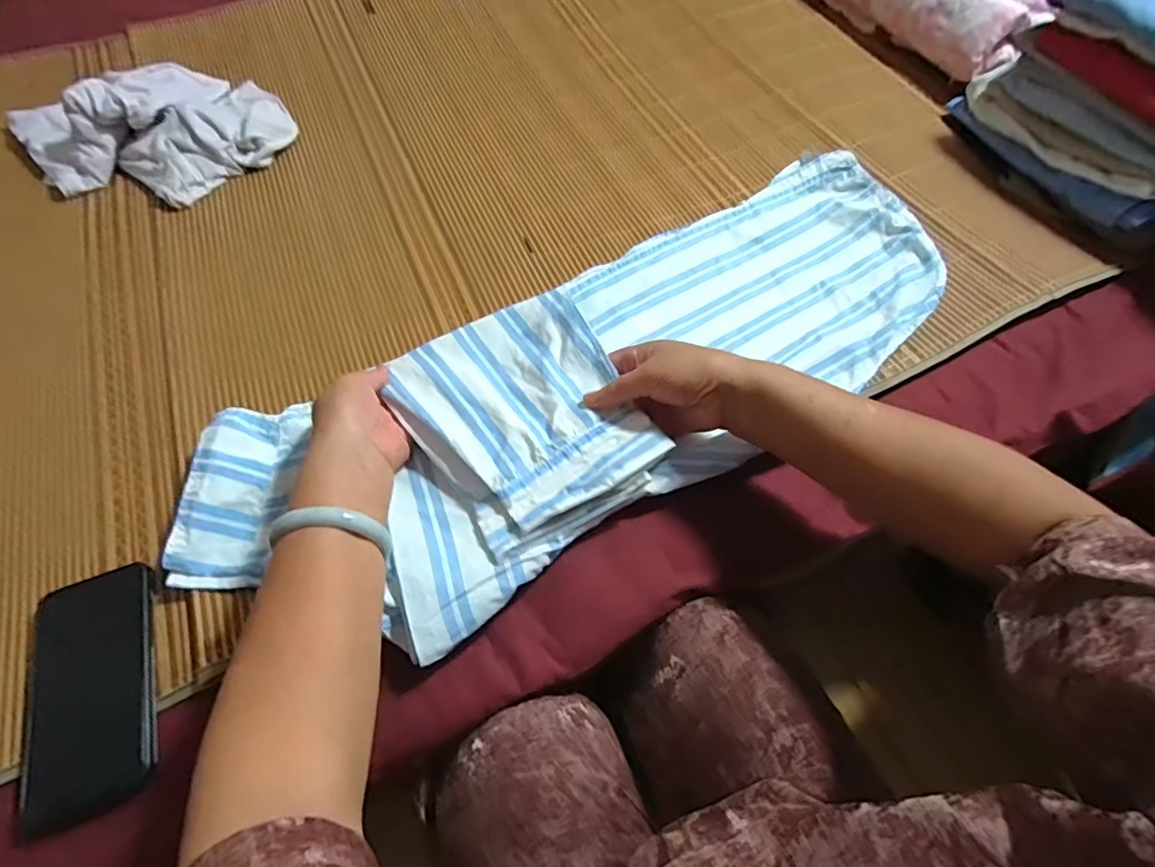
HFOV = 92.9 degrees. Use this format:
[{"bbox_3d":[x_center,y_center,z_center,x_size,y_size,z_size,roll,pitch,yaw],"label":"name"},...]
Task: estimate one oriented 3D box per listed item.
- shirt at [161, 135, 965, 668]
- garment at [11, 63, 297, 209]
[{"bbox_3d":[0.040,-0.060,0.497,0.738,0.056,0.246,-30,67,-17],"label":"shirt"},{"bbox_3d":[-0.513,-0.386,0.658,0.262,0.074,0.240,-39,69,-19],"label":"garment"}]

